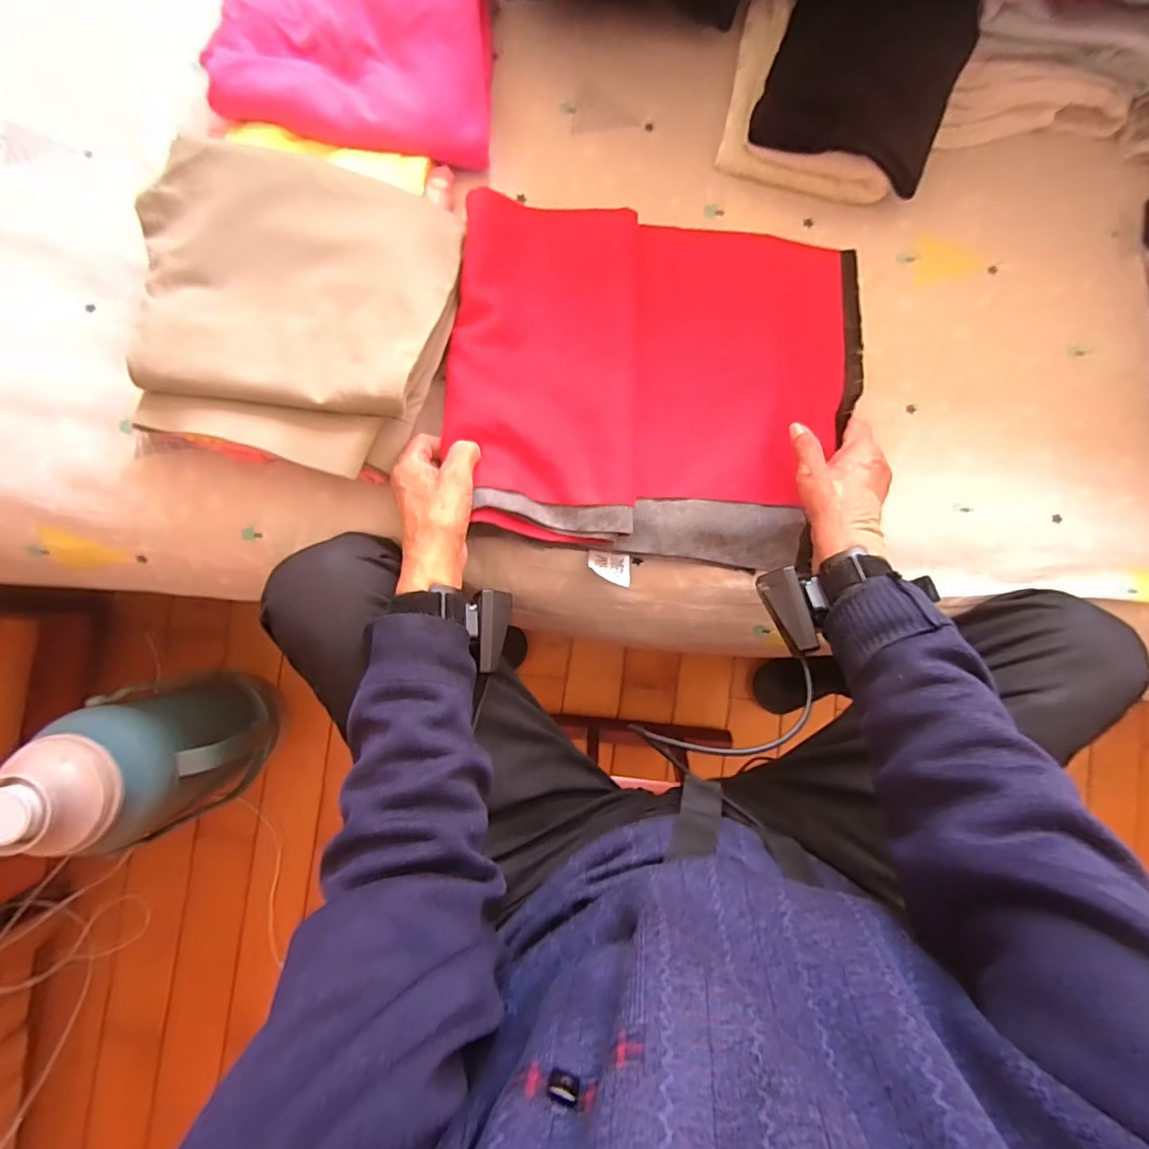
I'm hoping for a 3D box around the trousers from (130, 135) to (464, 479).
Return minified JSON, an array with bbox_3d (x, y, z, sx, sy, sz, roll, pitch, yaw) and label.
[{"bbox_3d":[-0.228,-0.221,0.463,0.251,0.039,0.264,7,86,-3],"label":"trousers"}]

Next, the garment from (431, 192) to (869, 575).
[{"bbox_3d":[0.081,-0.185,0.521,0.372,0.044,0.327,7,85,-3],"label":"garment"}]

